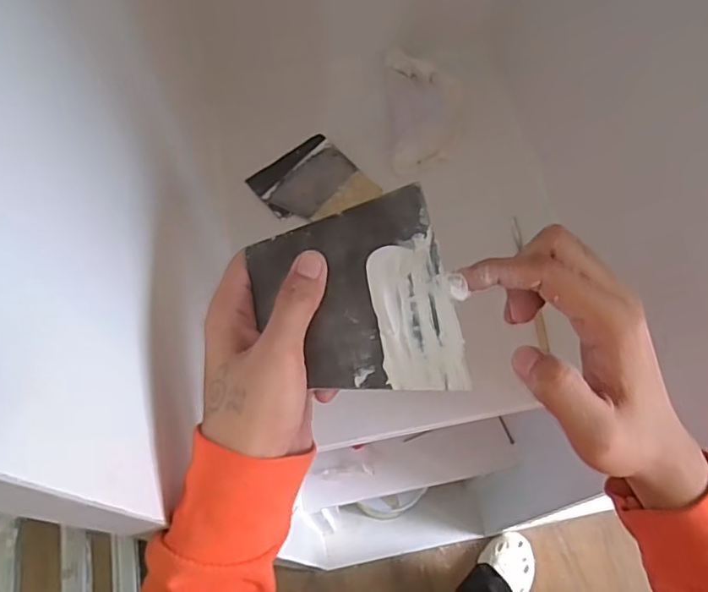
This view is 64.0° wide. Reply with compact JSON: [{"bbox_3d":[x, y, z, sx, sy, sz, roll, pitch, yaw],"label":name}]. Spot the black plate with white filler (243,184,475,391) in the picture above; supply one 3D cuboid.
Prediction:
[{"bbox_3d":[0.001,0.002,0.284,0.093,0.004,0.101,-14,73,3],"label":"black plate with white filler"}]

